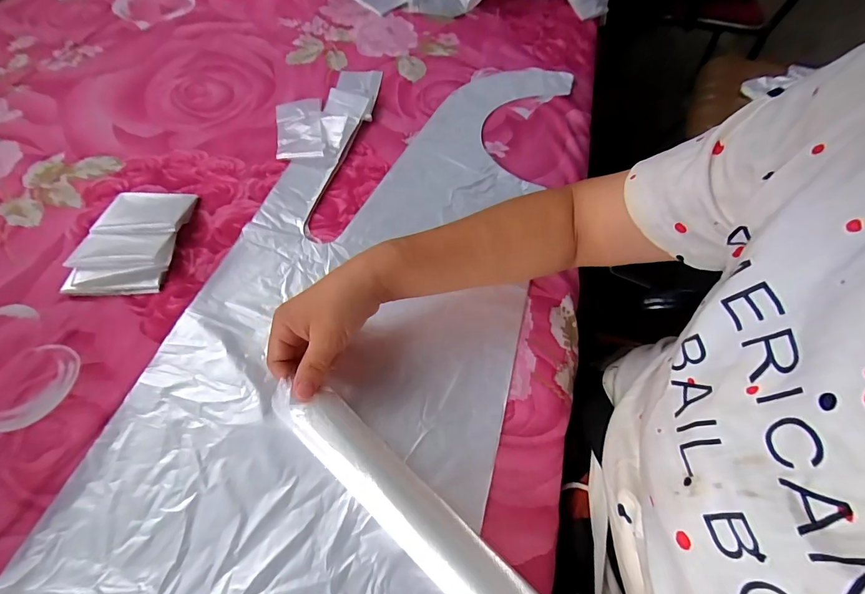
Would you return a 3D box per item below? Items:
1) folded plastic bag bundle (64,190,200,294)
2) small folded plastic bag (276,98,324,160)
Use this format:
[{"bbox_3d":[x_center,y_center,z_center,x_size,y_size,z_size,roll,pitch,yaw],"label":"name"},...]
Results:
[{"bbox_3d":[-0.306,-0.060,0.402,0.085,0.018,0.126,0,60,-4],"label":"folded plastic bag bundle"},{"bbox_3d":[-0.174,-0.220,0.508,0.058,0.017,0.126,-8,61,-9],"label":"small folded plastic bag"}]

